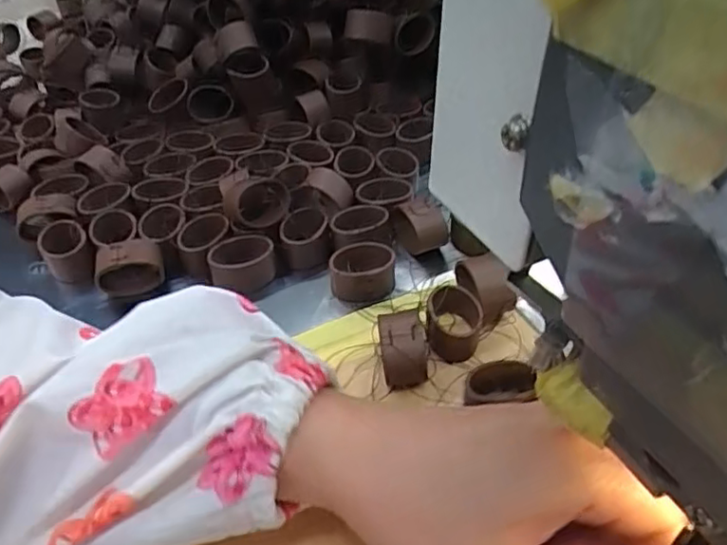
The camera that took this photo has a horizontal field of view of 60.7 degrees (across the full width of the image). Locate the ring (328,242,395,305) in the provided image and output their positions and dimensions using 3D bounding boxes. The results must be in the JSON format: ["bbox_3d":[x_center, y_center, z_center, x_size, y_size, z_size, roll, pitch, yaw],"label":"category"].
[{"bbox_3d":[-0.001,-0.003,0.310,0.031,0.019,0.026,-2,45,2],"label":"ring"}]

